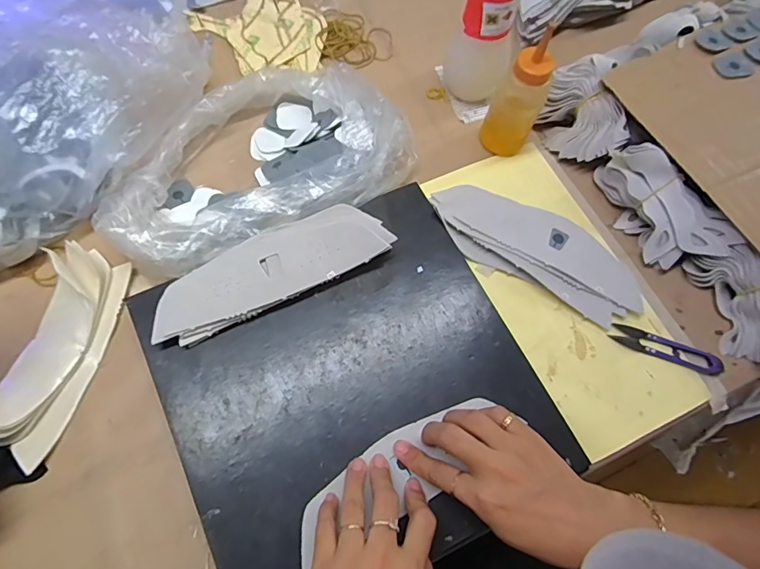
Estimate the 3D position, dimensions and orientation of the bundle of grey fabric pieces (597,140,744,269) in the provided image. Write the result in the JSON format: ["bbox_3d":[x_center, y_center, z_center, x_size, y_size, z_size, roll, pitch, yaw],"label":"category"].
[{"bbox_3d":[0.277,-0.078,0.464,0.053,0.048,0.136,-27,72,-13],"label":"bundle of grey fabric pieces"}]

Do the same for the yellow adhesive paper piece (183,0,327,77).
[{"bbox_3d":[-0.153,-0.330,0.582,0.209,0.009,0.125,40,72,12],"label":"yellow adhesive paper piece"}]

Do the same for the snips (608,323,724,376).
[{"bbox_3d":[0.272,0.060,0.444,0.100,0.011,0.022,20,69,5],"label":"snips"}]

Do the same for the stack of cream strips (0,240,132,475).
[{"bbox_3d":[-0.287,0.056,0.412,0.064,0.040,0.192,13,68,2],"label":"stack of cream strips"}]

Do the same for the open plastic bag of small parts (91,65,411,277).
[{"bbox_3d":[-0.122,-0.131,0.481,0.301,0.052,0.174,-22,71,-11],"label":"open plastic bag of small parts"}]

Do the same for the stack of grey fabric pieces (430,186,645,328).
[{"bbox_3d":[0.156,-0.036,0.470,0.217,0.022,0.083,25,69,7],"label":"stack of grey fabric pieces"}]

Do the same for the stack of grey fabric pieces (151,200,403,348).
[{"bbox_3d":[-0.098,-0.015,0.424,0.213,0.033,0.066,-24,72,-12],"label":"stack of grey fabric pieces"}]

